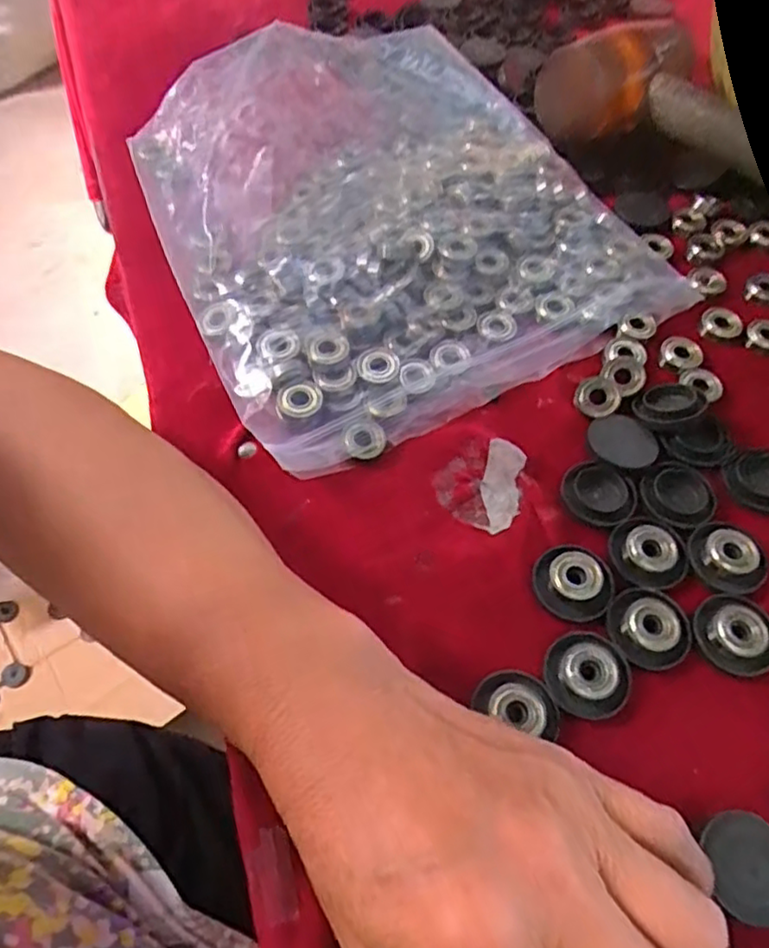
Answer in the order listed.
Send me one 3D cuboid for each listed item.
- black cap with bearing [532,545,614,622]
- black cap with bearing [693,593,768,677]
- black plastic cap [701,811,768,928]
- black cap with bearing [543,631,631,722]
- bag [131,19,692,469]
[{"bbox_3d":[0.080,0.045,0.278,0.032,0.009,0.031,1,59,-1],"label":"black cap with bearing"},{"bbox_3d":[0.144,0.065,0.270,0.029,0.009,0.033,-30,64,-18],"label":"black cap with bearing"},{"bbox_3d":[0.124,0.135,0.227,0.030,0.014,0.032,1,59,-1],"label":"black plastic cap"},{"bbox_3d":[0.080,0.077,0.258,0.032,0.007,0.032,1,59,-1],"label":"black cap with bearing"},{"bbox_3d":[-0.005,-0.158,0.380,0.253,0.047,0.276,-26,63,-16],"label":"bag"}]

